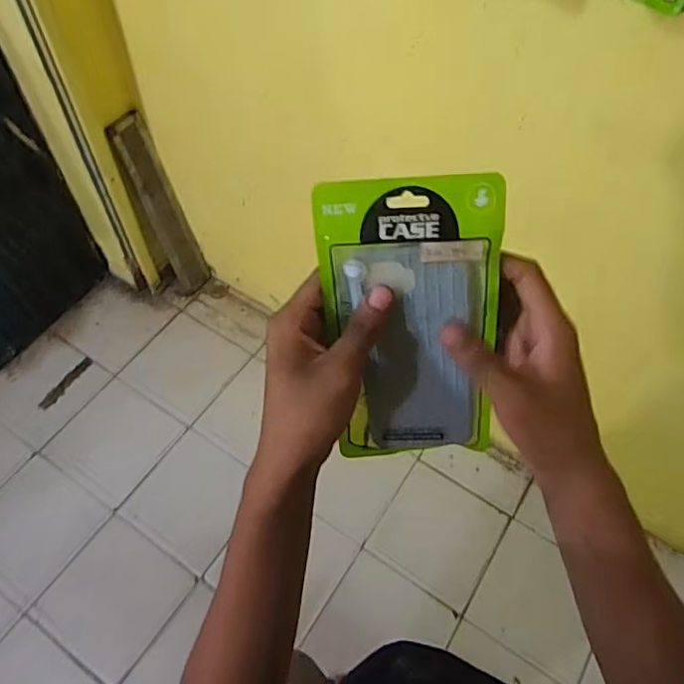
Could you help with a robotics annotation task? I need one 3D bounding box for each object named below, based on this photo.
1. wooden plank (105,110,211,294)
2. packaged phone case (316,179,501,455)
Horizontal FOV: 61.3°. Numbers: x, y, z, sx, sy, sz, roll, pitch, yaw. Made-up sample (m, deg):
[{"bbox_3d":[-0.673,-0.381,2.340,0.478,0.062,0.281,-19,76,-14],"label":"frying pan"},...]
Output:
[{"bbox_3d":[-0.541,-0.398,1.777,0.029,0.635,0.113,31,63,27],"label":"wooden plank"},{"bbox_3d":[0.047,-0.005,0.390,0.110,0.205,0.011,-1,31,7],"label":"packaged phone case"}]

